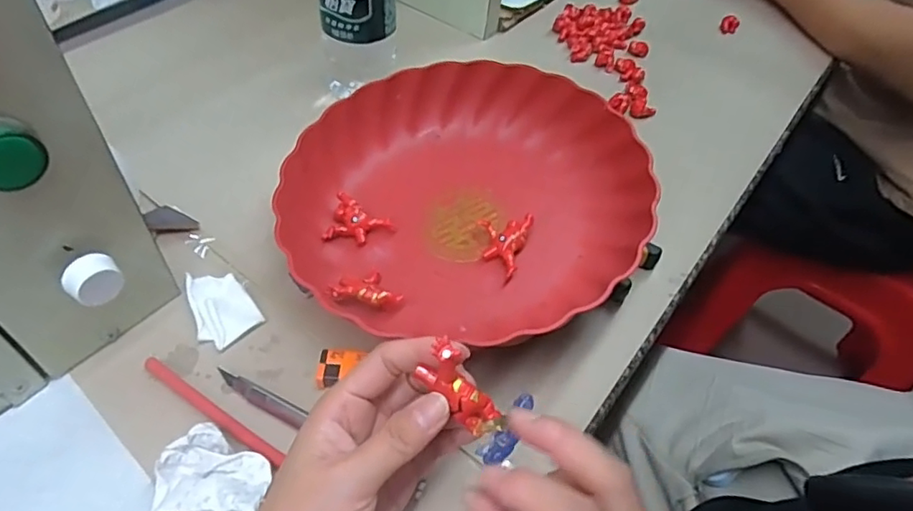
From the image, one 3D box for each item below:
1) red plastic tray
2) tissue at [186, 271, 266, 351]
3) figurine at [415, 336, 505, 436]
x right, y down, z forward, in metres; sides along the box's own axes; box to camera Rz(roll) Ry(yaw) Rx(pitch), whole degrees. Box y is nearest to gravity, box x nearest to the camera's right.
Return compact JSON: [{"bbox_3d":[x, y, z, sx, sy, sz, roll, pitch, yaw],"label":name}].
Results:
[{"bbox_3d":[0.004,-0.042,0.398,0.241,0.068,0.226,6,50,0],"label":"red plastic tray"},{"bbox_3d":[-0.152,0.032,0.364,0.036,0.006,0.057,-31,59,-27],"label":"tissue"},{"bbox_3d":[0.000,0.060,0.252,0.014,0.021,0.050,-42,106,-32],"label":"figurine"}]

